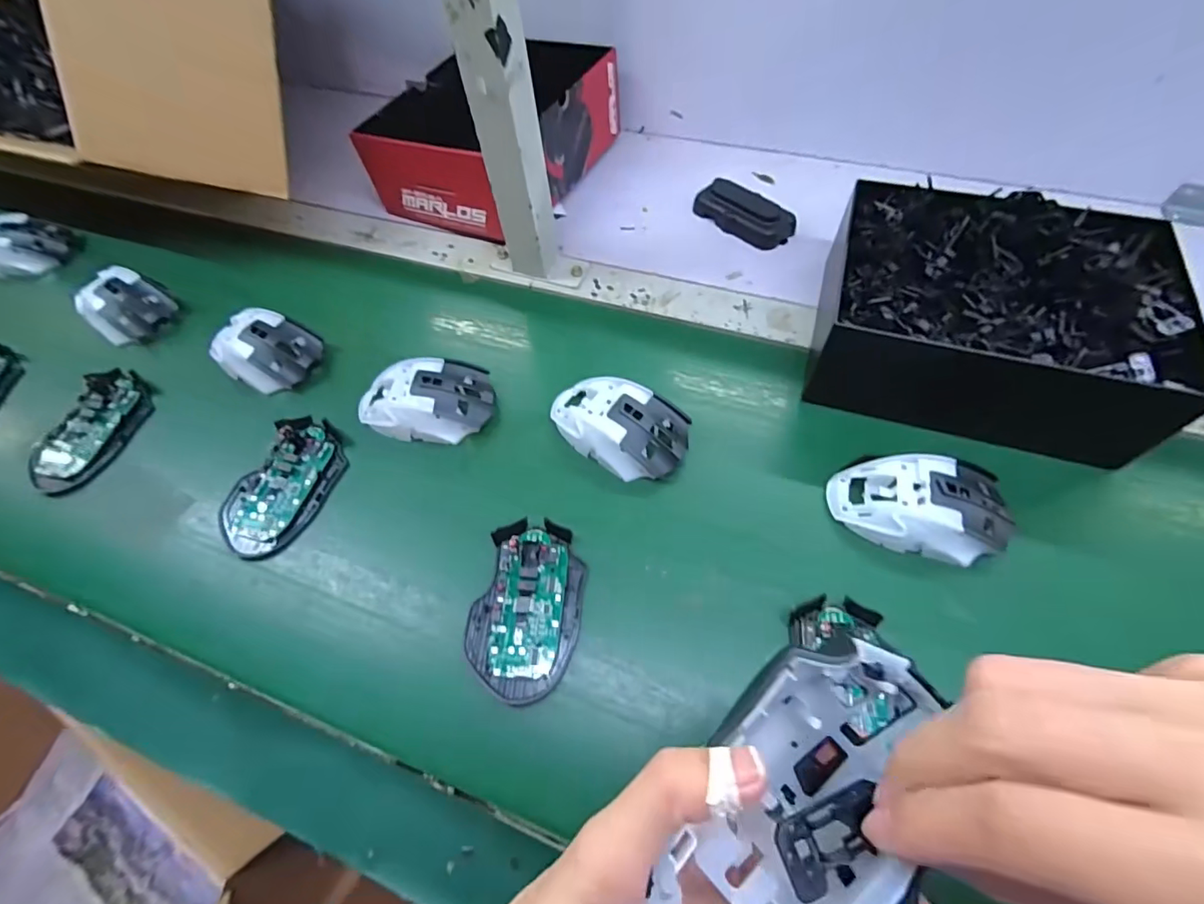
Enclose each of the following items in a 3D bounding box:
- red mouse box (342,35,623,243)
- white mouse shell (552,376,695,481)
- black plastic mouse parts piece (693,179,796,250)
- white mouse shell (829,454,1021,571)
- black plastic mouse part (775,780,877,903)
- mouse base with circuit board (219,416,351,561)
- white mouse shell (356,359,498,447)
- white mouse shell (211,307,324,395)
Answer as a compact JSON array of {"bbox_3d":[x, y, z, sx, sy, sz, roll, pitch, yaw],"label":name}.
[{"bbox_3d":[-0.124,-0.354,0.587,0.212,0.093,0.234,19,62,14],"label":"red mouse box"},{"bbox_3d":[0.010,-0.023,0.414,0.114,0.035,0.064,28,65,19],"label":"white mouse shell"},{"bbox_3d":[0.149,-0.253,0.549,0.048,0.027,0.103,-40,65,-18],"label":"black plastic mouse parts piece"},{"bbox_3d":[0.223,0.037,0.363,0.116,0.035,0.066,8,60,8],"label":"white mouse shell"},{"bbox_3d":[0.069,0.115,0.156,0.034,0.004,0.020,-22,60,-9],"label":"black plastic mouse part"},{"bbox_3d":[-0.252,0.025,0.414,0.070,0.022,0.113,23,63,16],"label":"mouse base with circuit board"},{"bbox_3d":[-0.149,-0.044,0.439,0.113,0.037,0.065,-2,59,2],"label":"white mouse shell"},{"bbox_3d":[-0.311,-0.095,0.478,0.105,0.038,0.066,19,62,14],"label":"white mouse shell"}]

